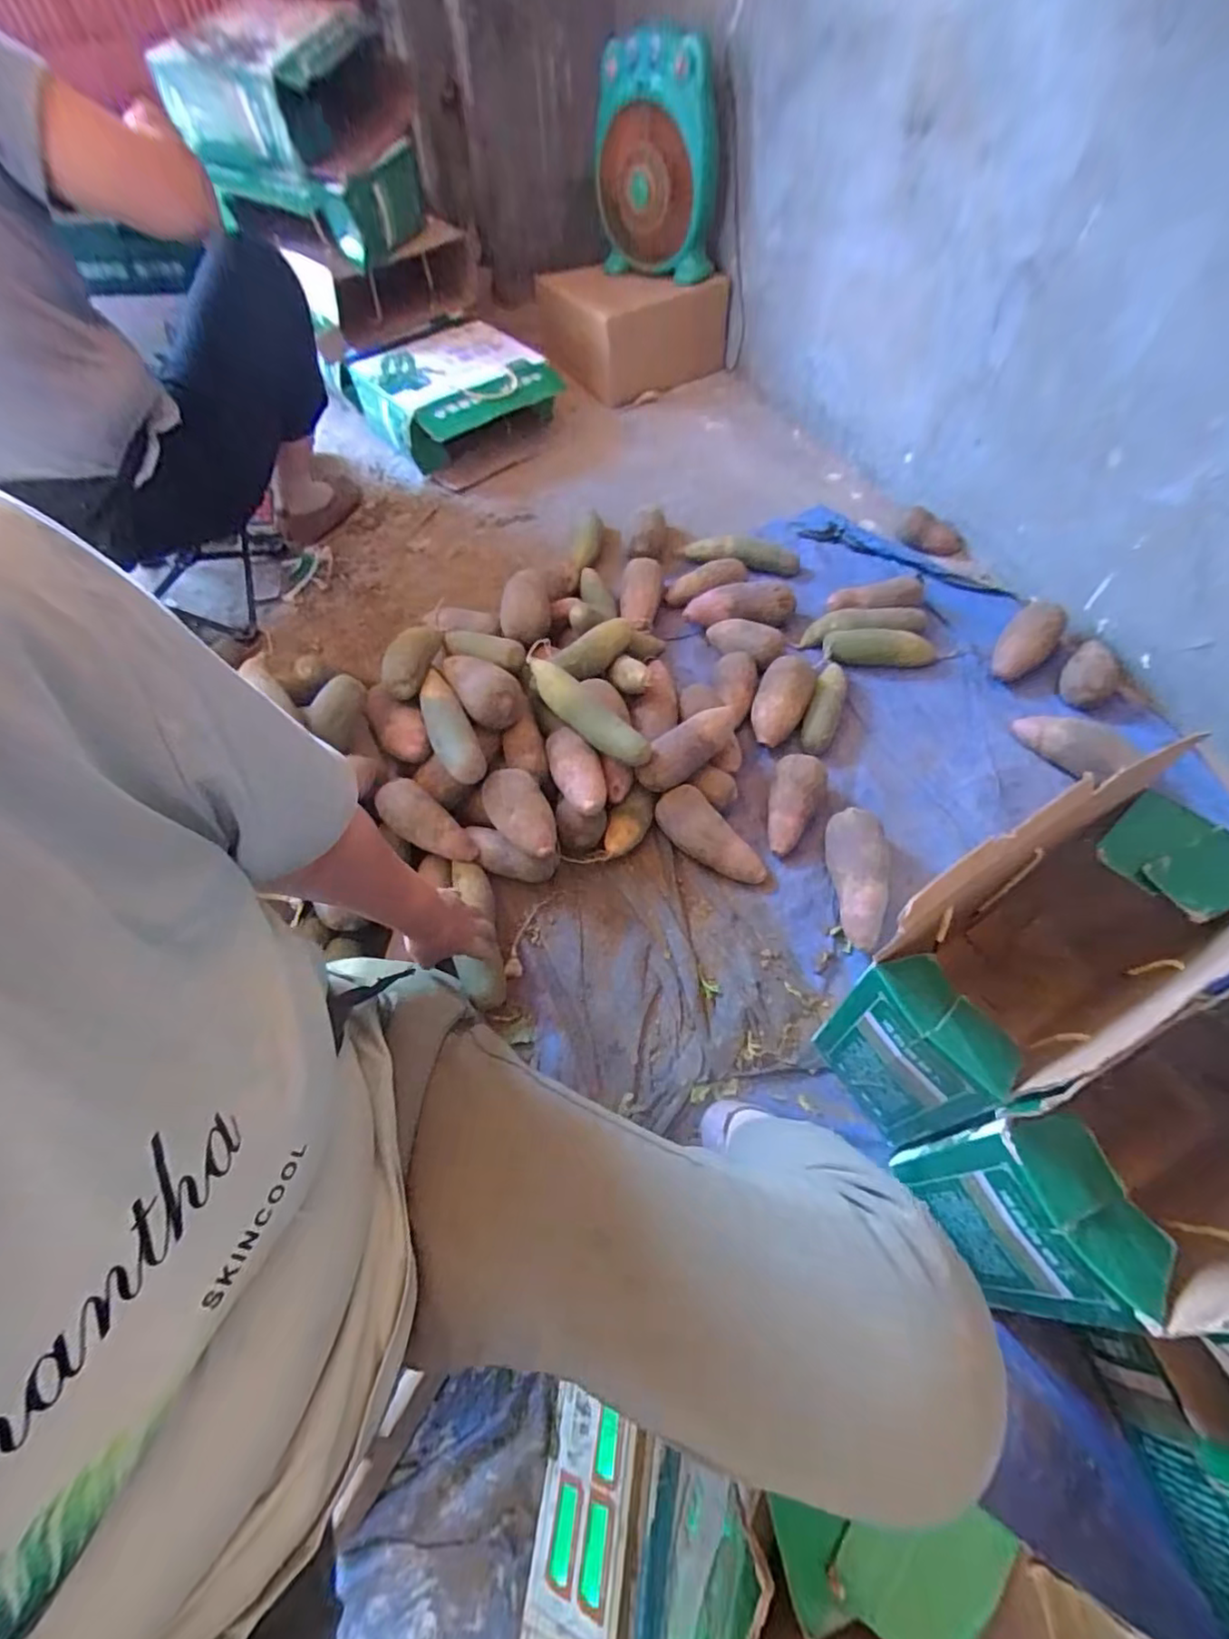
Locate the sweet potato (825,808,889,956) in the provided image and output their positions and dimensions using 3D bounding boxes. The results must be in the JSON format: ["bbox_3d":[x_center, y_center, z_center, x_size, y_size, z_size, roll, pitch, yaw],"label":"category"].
[{"bbox_3d":[0.327,0.079,0.831,0.072,0.074,0.183,6,59,4],"label":"sweet potato"}]

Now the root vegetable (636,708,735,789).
[{"bbox_3d":[0.106,-0.097,0.886,0.169,0.069,0.060,-35,64,-18],"label":"root vegetable"}]

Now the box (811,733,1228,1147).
[{"bbox_3d":[0.411,0.125,0.608,0.379,0.339,0.152,-26,62,-14],"label":"box"}]

